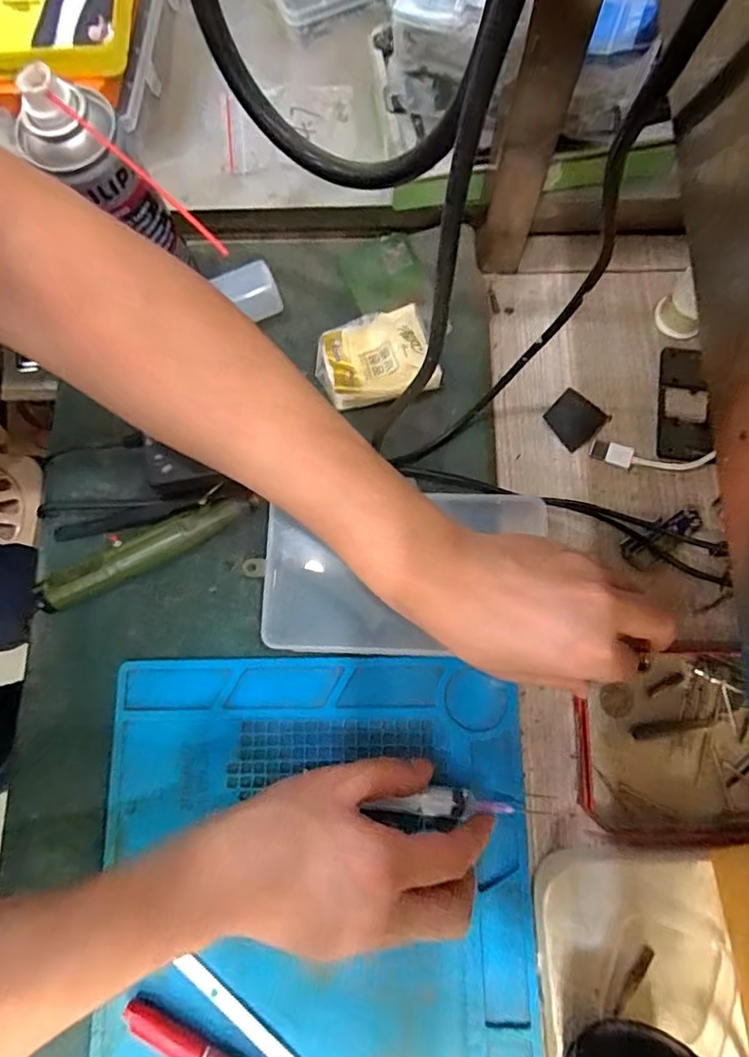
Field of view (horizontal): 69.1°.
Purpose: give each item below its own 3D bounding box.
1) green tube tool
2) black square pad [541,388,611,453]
[{"bbox_3d":[-0.145,0.013,0.352,0.143,0.024,0.022,-27,79,-4],"label":"green tube tool"},{"bbox_3d":[0.139,-0.076,0.375,0.035,0.008,0.037,45,76,3],"label":"black square pad"}]

